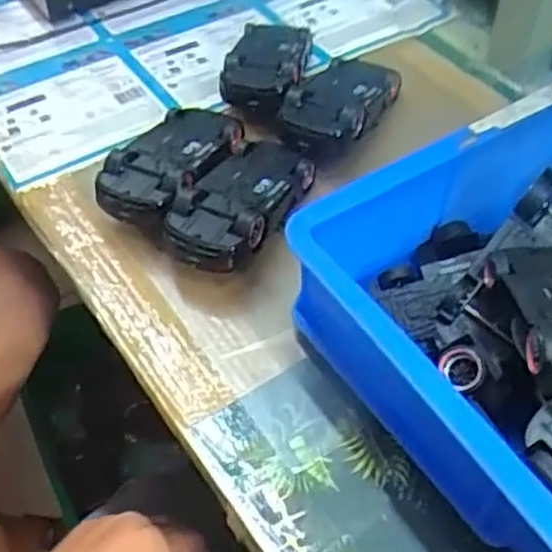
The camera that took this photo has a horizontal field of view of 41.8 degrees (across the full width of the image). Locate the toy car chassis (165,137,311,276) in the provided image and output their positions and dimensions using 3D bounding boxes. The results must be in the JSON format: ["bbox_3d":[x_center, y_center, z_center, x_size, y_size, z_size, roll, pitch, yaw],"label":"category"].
[{"bbox_3d":[-0.018,-0.050,0.497,0.068,0.041,0.137,23,51,18],"label":"toy car chassis"}]

